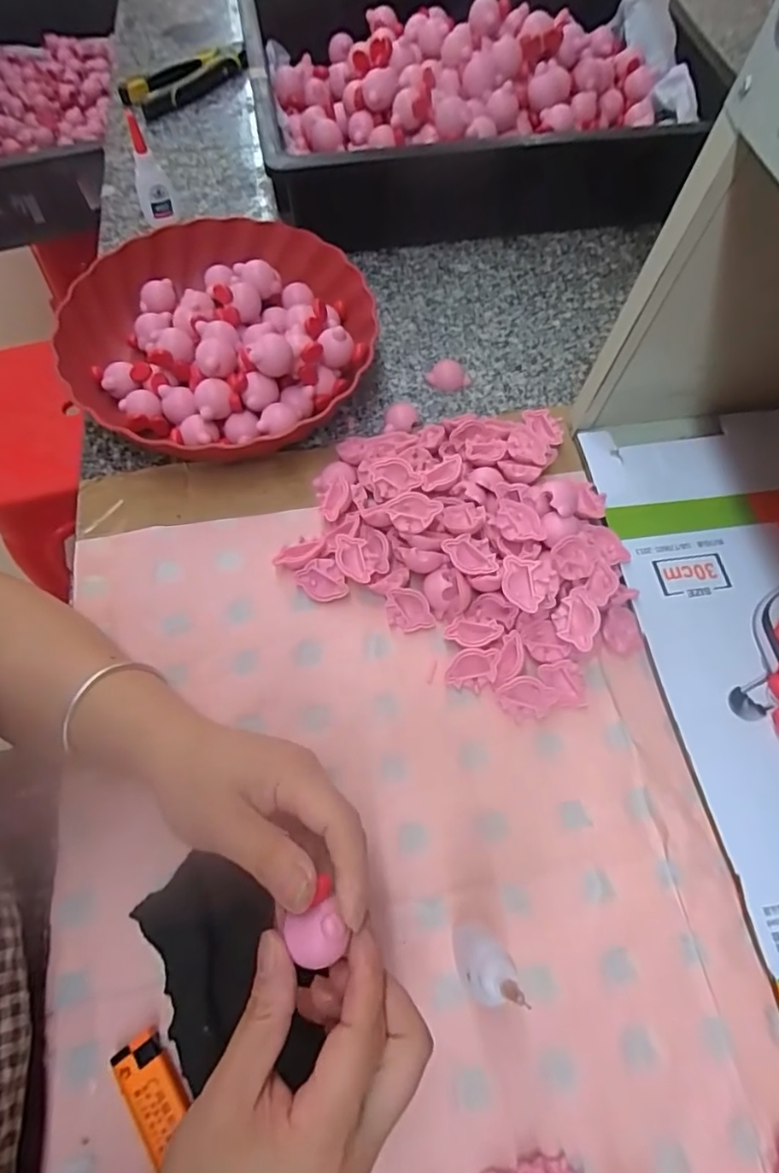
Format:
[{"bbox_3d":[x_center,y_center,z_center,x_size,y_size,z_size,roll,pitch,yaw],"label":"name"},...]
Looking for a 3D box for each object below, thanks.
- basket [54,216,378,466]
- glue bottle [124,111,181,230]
[{"bbox_3d":[-0.135,-0.199,0.453,0.233,0.054,0.237,29,69,12],"label":"basket"},{"bbox_3d":[-0.224,-0.380,0.518,0.032,0.085,0.031,-18,67,-8],"label":"glue bottle"}]

